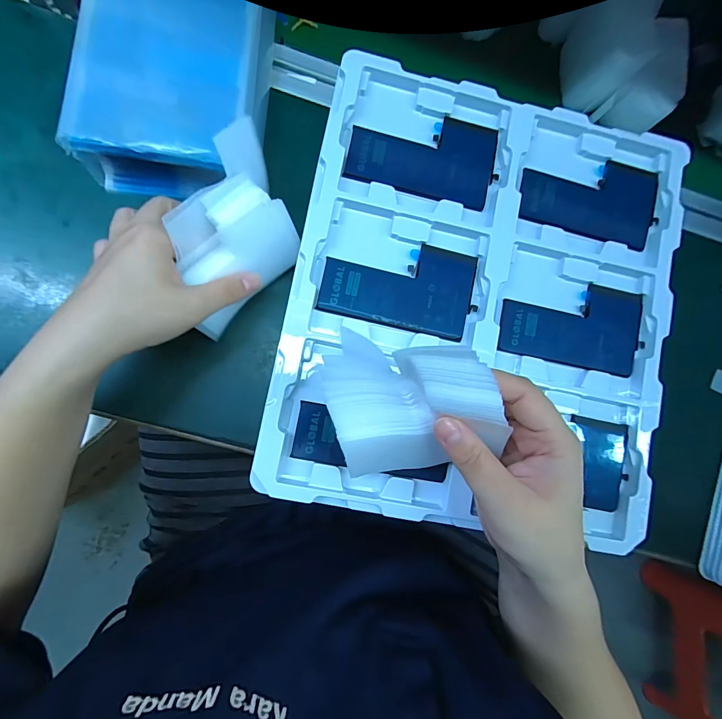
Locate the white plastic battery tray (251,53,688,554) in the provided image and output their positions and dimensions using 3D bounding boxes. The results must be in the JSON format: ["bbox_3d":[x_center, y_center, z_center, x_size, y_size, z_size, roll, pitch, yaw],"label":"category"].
[{"bbox_3d":[0.093,-0.041,0.278,0.275,0.035,0.312,11,83,-6],"label":"white plastic battery tray"}]

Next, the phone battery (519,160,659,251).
[{"bbox_3d":[0.181,-0.129,0.299,0.112,0.005,0.069,11,81,-7],"label":"phone battery"}]

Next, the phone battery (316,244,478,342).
[{"bbox_3d":[0.029,-0.056,0.275,0.109,0.007,0.065,13,82,-5],"label":"phone battery"}]

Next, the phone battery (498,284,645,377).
[{"bbox_3d":[0.162,-0.028,0.289,0.111,0.010,0.065,9,89,-11],"label":"phone battery"}]

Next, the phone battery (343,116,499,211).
[{"bbox_3d":[0.047,-0.154,0.283,0.109,0.007,0.066,11,83,-6],"label":"phone battery"}]

